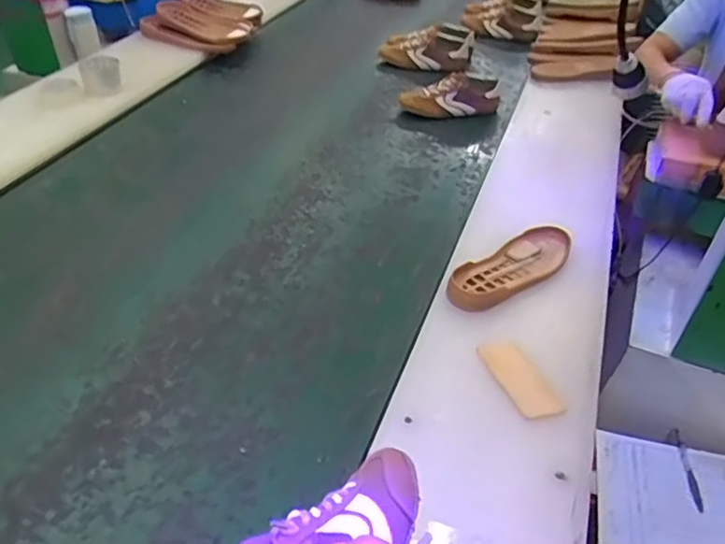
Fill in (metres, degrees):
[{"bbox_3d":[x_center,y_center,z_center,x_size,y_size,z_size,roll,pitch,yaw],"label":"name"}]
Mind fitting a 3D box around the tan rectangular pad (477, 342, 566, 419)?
[{"bbox_3d":[0.205,0.138,0.776,0.057,0.007,0.125,-13,43,-18],"label":"tan rectangular pad"}]

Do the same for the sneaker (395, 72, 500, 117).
[{"bbox_3d":[0.227,-0.437,1.471,0.247,0.087,0.100,3,41,-1],"label":"sneaker"}]

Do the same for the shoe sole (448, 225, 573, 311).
[{"bbox_3d":[0.242,-0.008,0.937,0.262,0.028,0.093,-30,51,-33],"label":"shoe sole"}]

